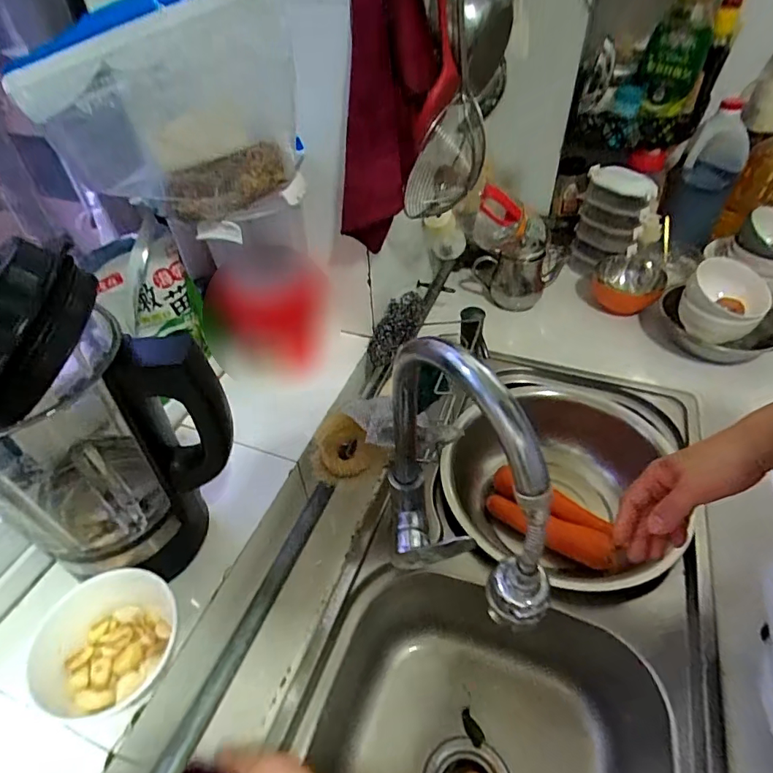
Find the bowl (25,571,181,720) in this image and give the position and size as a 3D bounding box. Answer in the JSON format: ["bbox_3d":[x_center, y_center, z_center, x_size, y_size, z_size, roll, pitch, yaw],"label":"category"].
[{"bbox_3d":[-0.232,0.226,0.422,0.101,0.072,0.110,-1,44,1],"label":"bowl"}]

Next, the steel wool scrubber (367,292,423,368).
[{"bbox_3d":[0.011,-0.086,0.714,0.047,0.033,0.128,21,63,22],"label":"steel wool scrubber"}]

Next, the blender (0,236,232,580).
[{"bbox_3d":[-0.230,0.030,0.404,0.166,0.284,0.116,-23,48,-20],"label":"blender"}]

